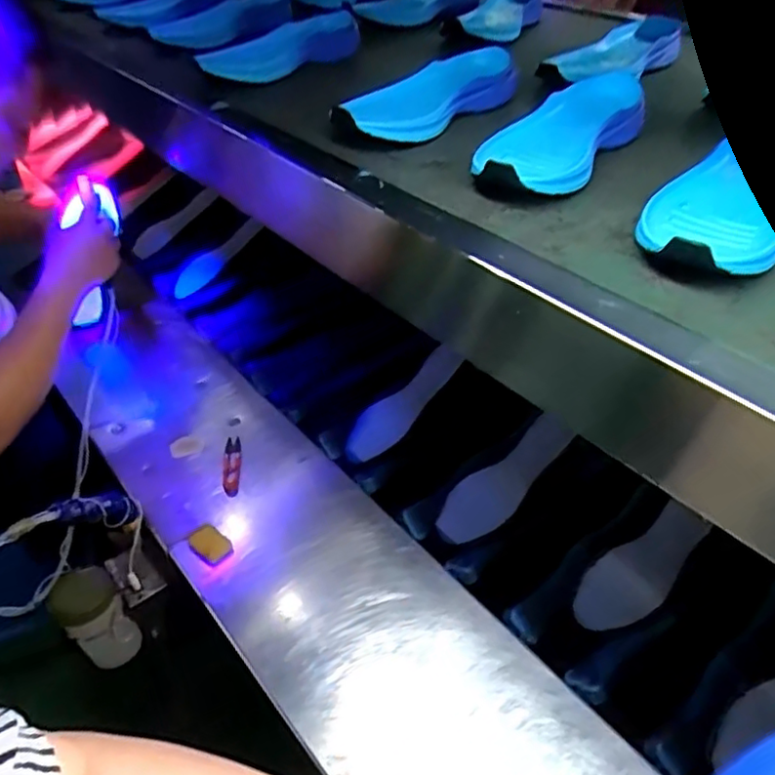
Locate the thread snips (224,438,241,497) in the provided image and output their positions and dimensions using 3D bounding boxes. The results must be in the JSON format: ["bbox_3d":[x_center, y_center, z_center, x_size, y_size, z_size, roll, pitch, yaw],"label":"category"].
[{"bbox_3d":[-0.216,0.110,0.869,0.022,0.011,0.100,-5,40,-7],"label":"thread snips"}]

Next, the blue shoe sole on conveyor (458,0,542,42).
[{"bbox_3d":[0.180,-0.584,0.969,0.095,0.048,0.226,13,42,14],"label":"blue shoe sole on conveyor"}]

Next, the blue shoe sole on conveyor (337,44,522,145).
[{"bbox_3d":[0.045,-0.309,0.663,0.067,0.047,0.240,31,49,31],"label":"blue shoe sole on conveyor"}]

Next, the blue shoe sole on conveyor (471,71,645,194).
[{"bbox_3d":[0.163,-0.239,0.589,0.097,0.051,0.254,24,45,26],"label":"blue shoe sole on conveyor"}]

